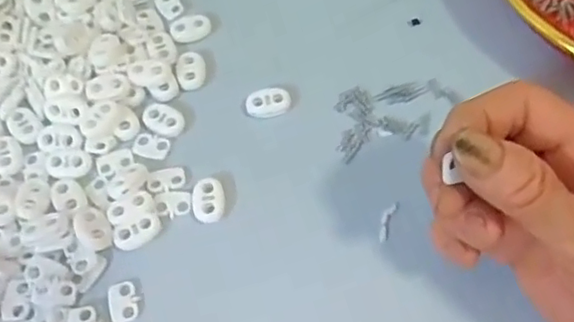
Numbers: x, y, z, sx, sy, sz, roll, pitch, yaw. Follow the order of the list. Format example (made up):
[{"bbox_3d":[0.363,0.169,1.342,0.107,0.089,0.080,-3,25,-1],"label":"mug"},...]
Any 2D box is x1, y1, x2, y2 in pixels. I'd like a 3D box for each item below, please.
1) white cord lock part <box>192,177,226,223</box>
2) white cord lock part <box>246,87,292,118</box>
[{"bbox_3d":[-0.036,0.018,0.280,0.015,0.004,0.021,-7,64,1],"label":"white cord lock part"},{"bbox_3d":[-0.009,-0.029,0.301,0.022,0.004,0.014,-12,64,-2],"label":"white cord lock part"}]

